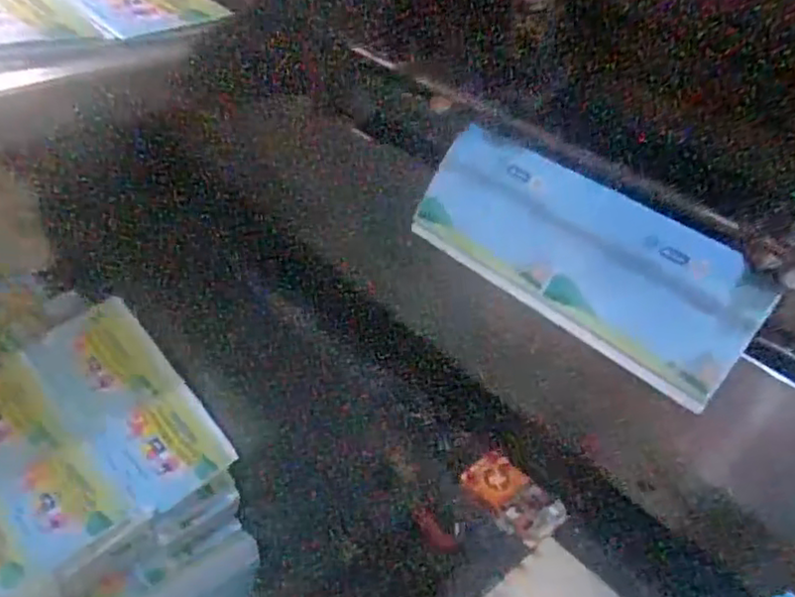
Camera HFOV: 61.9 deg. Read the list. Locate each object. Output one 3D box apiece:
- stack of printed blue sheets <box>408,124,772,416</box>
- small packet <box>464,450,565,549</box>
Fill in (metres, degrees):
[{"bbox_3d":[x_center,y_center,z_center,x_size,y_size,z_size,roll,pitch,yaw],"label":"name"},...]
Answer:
[{"bbox_3d":[0.146,-0.040,0.557,0.300,0.121,0.012,34,15,31],"label":"stack of printed blue sheets"},{"bbox_3d":[0.114,0.198,0.662,0.054,0.006,0.100,-38,56,-22],"label":"small packet"}]

